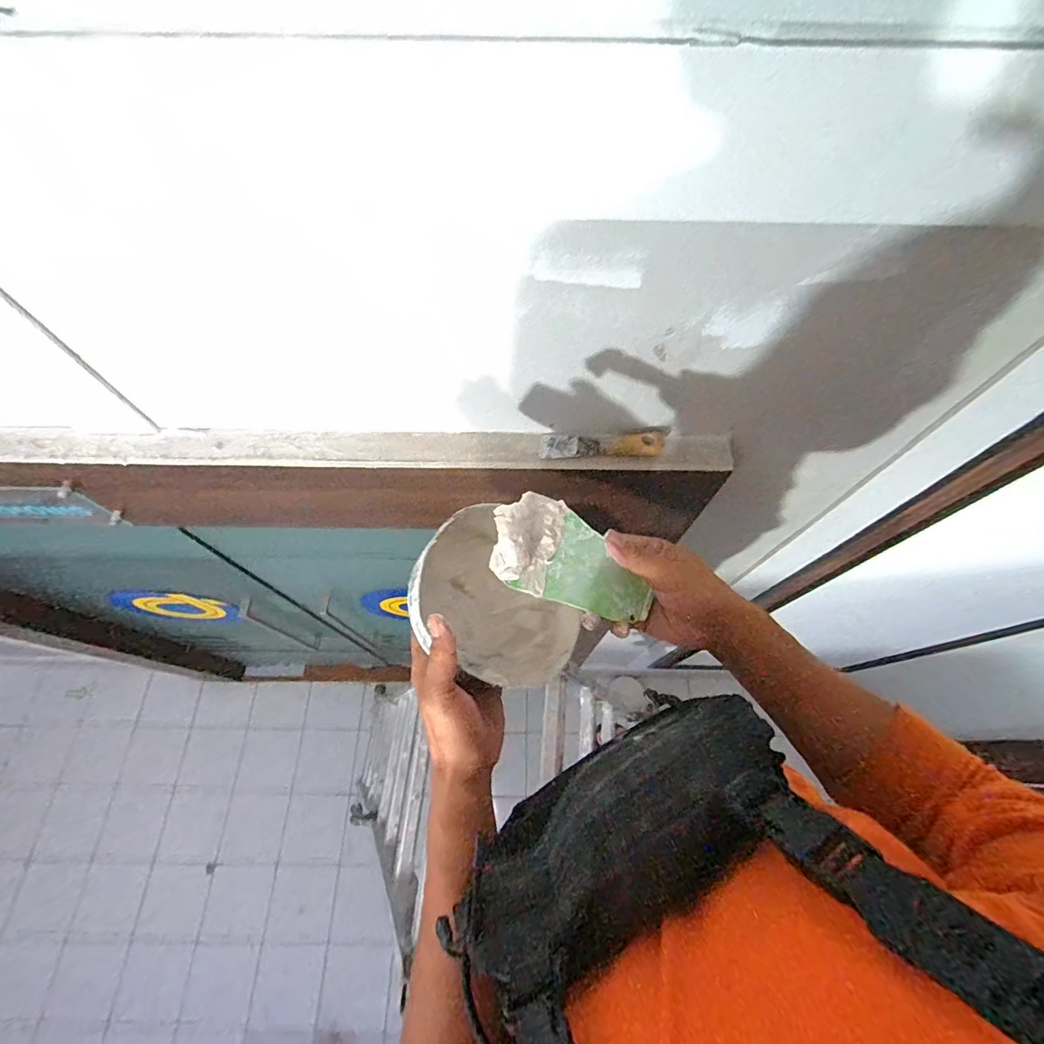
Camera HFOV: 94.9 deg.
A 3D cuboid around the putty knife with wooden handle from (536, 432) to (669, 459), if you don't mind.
[{"bbox_3d":[0.104,-0.101,0.617,0.157,0.019,0.030,0,65,0],"label":"putty knife with wooden handle"}]

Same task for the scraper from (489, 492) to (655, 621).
[{"bbox_3d":[0.044,0.037,0.401,0.151,0.020,0.075,31,65,-18],"label":"scraper"}]

